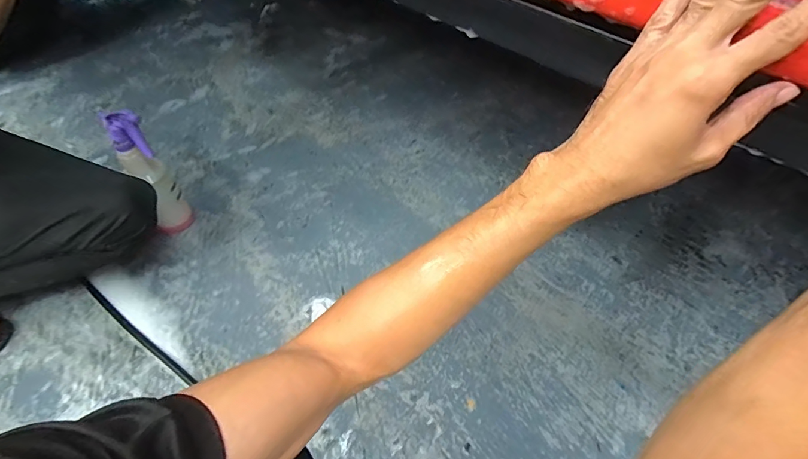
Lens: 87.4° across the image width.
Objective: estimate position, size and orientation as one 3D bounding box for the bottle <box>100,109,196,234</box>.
[{"bbox_3d":[-0.512,-0.099,0.854,0.080,0.311,0.070,-39,65,-25],"label":"bottle"}]

